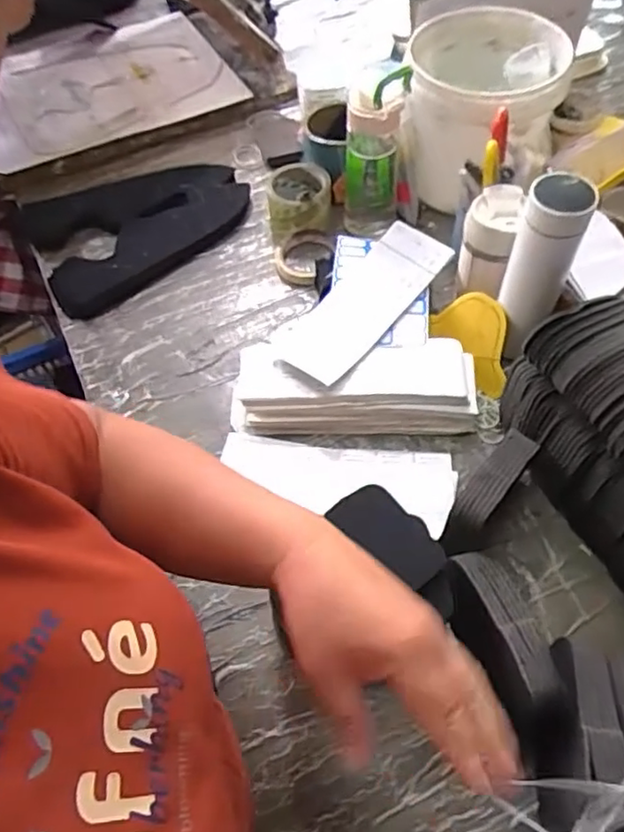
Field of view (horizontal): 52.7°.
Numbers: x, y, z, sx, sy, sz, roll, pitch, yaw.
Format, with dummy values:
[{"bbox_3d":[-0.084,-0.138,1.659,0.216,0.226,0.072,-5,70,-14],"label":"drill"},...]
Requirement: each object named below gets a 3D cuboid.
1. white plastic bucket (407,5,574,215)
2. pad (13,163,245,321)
[{"bbox_3d":[0.237,-0.421,0.895,0.201,0.189,0.227,10,58,10],"label":"white plastic bucket"},{"bbox_3d":[-0.251,-0.295,0.935,0.318,0.034,0.254,-27,60,-13],"label":"pad"}]

